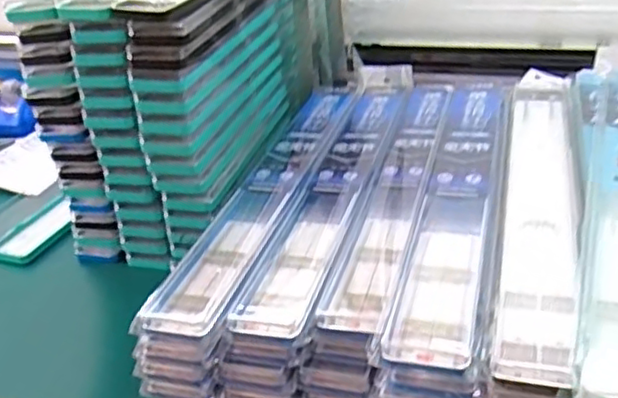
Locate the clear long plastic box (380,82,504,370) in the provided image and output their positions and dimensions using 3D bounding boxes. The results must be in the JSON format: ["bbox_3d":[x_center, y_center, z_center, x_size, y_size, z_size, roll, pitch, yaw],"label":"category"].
[{"bbox_3d":[0.129,-0.012,0.551,0.056,0.022,0.405,6,32,16],"label":"clear long plastic box"}]

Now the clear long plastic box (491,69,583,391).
[{"bbox_3d":[0.198,-0.014,0.546,0.059,0.027,0.444,6,32,16],"label":"clear long plastic box"}]

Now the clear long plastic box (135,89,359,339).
[{"bbox_3d":[-0.032,-0.015,0.623,0.063,0.026,0.413,7,32,18],"label":"clear long plastic box"}]

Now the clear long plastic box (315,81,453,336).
[{"bbox_3d":[0.089,-0.023,0.607,0.051,0.029,0.415,6,32,17],"label":"clear long plastic box"}]

